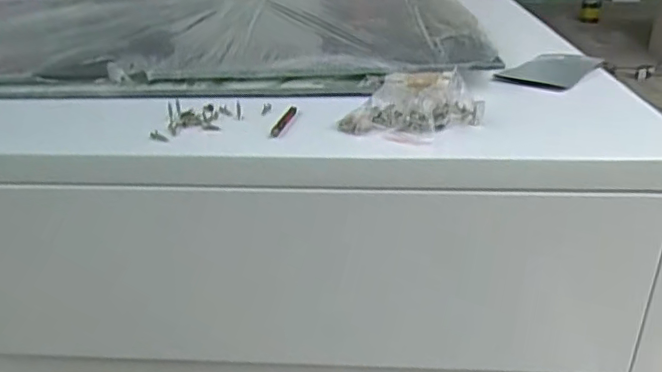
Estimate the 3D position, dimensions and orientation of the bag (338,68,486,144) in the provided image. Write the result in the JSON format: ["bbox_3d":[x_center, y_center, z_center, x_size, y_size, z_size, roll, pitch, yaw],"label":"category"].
[{"bbox_3d":[0.071,-0.072,0.485,0.105,0.026,0.128,6,27,13],"label":"bag"}]

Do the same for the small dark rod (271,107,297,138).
[{"bbox_3d":[-0.037,-0.053,0.474,0.007,0.005,0.059,5,27,13],"label":"small dark rod"}]

